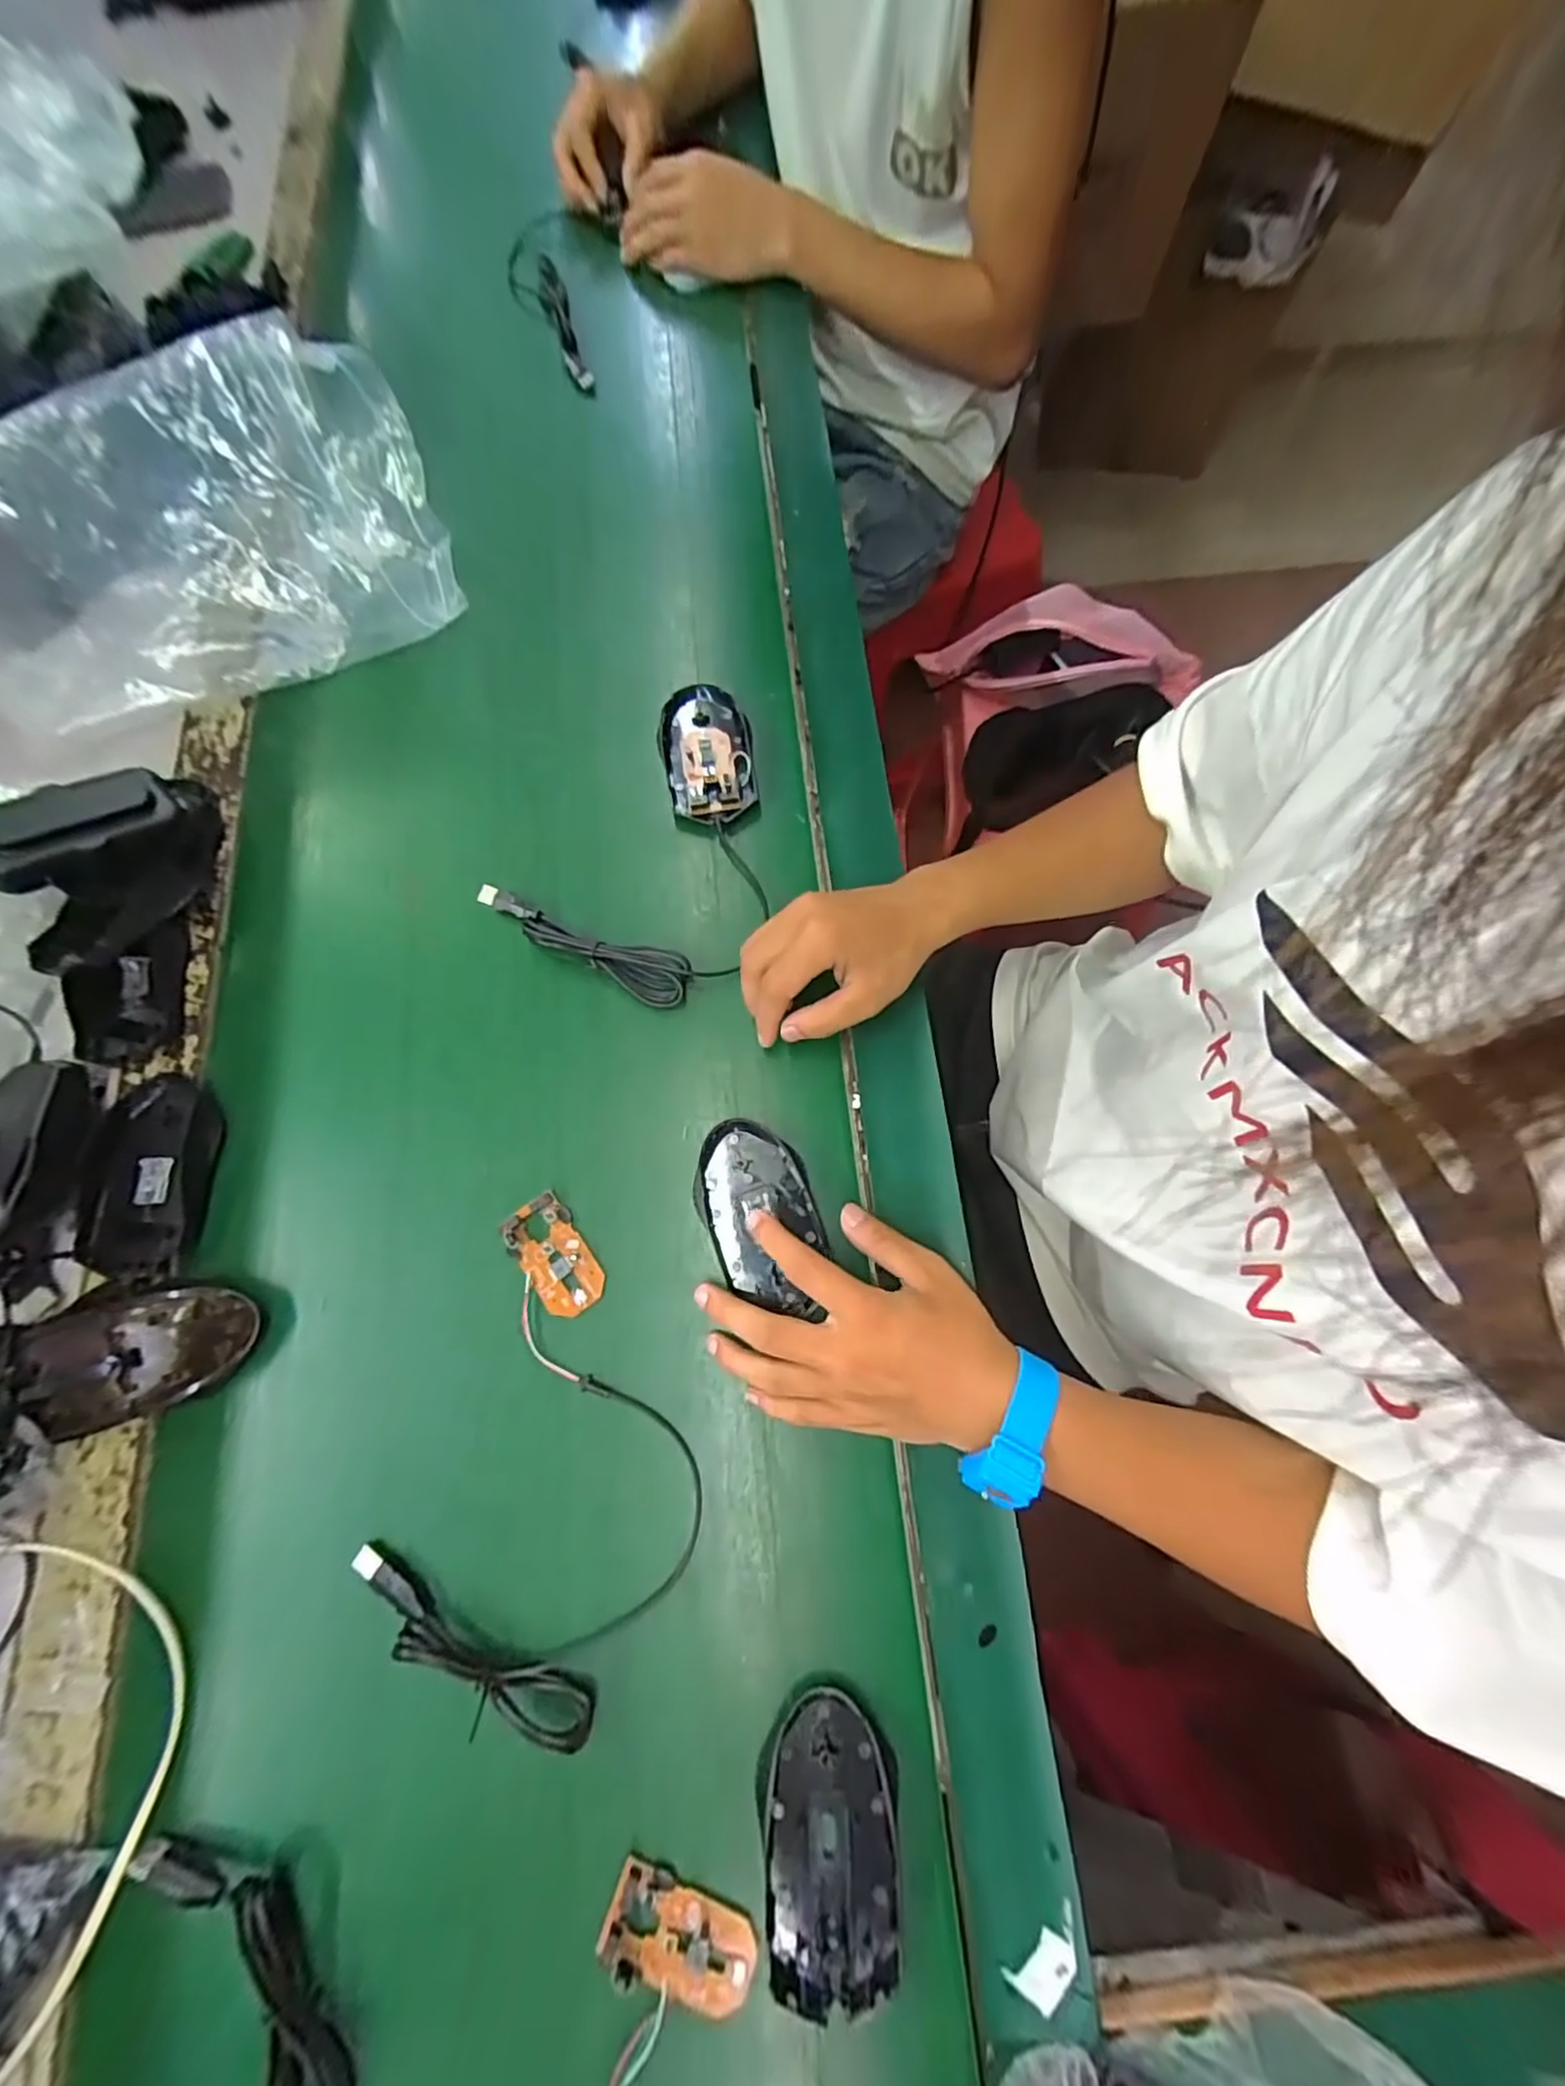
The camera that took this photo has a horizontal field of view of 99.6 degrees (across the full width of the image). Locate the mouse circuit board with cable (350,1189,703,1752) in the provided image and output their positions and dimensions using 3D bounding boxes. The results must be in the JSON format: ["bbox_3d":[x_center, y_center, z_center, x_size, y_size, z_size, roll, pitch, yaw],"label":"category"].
[{"bbox_3d":[-0.114,0.213,0.350,0.155,0.018,0.224,18,75,7],"label":"mouse circuit board with cable"}]

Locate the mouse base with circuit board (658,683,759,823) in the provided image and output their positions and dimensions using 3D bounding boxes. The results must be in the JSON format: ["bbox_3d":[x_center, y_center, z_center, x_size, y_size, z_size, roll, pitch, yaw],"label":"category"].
[{"bbox_3d":[-0.054,-0.209,0.471,0.062,0.016,0.113,-7,73,0],"label":"mouse base with circuit board"}]

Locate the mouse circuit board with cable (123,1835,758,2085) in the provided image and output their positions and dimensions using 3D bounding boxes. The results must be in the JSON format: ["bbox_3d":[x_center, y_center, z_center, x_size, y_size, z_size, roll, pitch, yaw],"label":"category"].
[{"bbox_3d":[-0.155,0.448,0.282,0.274,0.018,0.149,3,74,2],"label":"mouse circuit board with cable"}]

